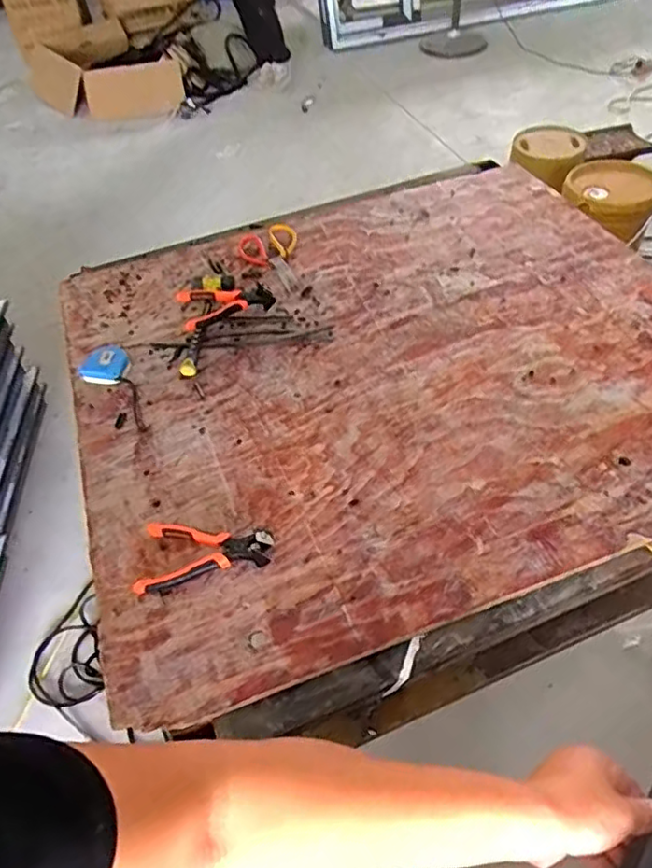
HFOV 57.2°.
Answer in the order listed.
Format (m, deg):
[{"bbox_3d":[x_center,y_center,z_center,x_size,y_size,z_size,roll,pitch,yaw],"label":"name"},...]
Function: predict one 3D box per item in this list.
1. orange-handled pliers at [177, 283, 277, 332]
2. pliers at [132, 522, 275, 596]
[{"bbox_3d":[-0.190,-0.248,1.102,0.167,0.029,0.118,-23,52,-15],"label":"orange-handled pliers"},{"bbox_3d":[-0.153,0.151,0.755,0.168,0.035,0.098,0,50,4],"label":"pliers"}]

